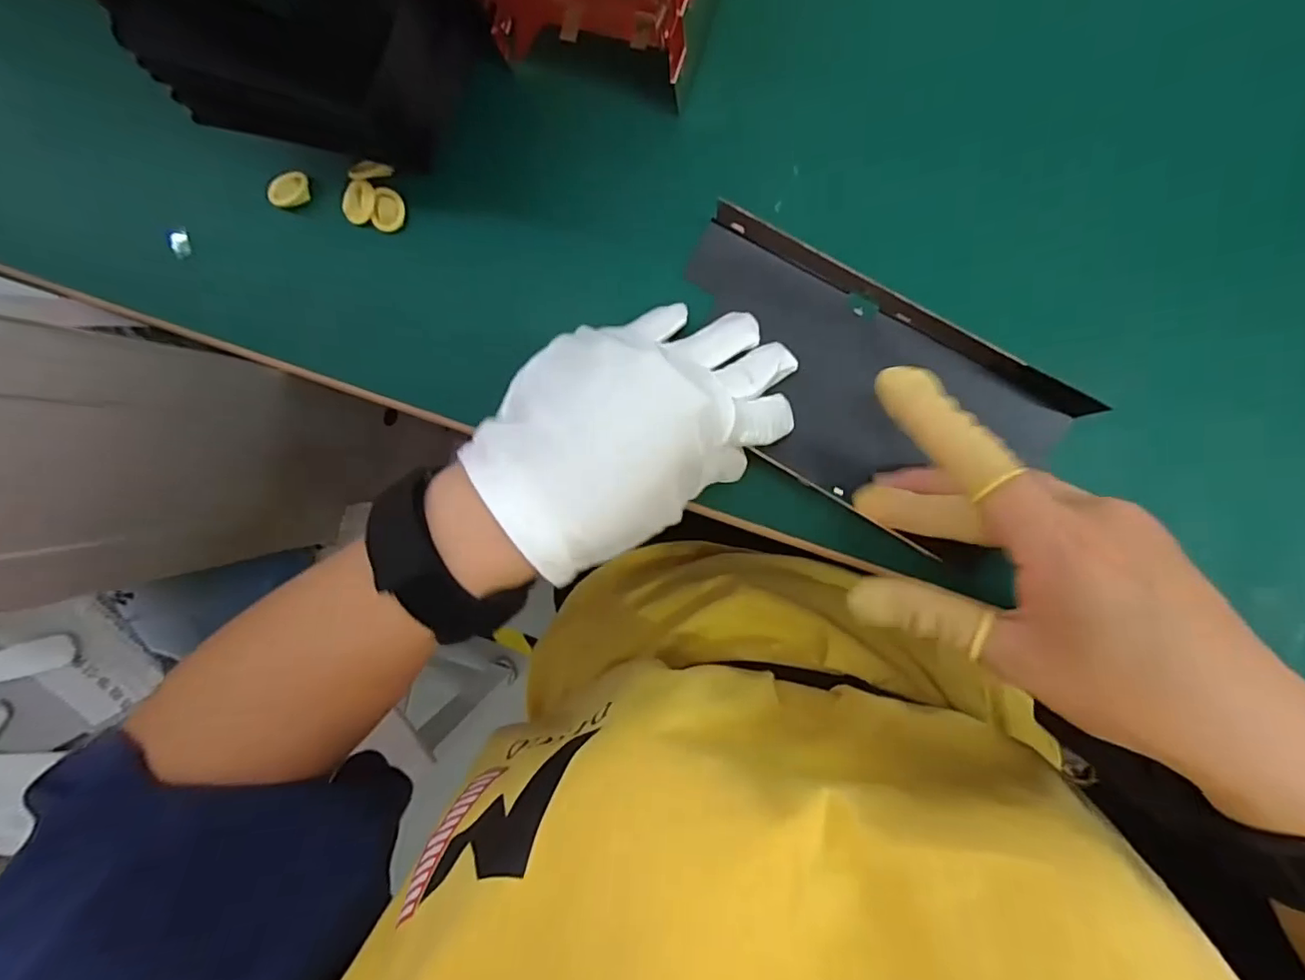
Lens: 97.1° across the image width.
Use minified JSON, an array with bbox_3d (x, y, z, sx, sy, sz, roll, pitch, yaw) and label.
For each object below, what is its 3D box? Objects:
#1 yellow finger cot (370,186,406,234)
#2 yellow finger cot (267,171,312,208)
[{"bbox_3d":[-0.126,-0.134,0.278,0.014,0.007,0.019,17,96,6],"label":"yellow finger cot"},{"bbox_3d":[-0.178,-0.147,0.282,0.018,0.010,0.015,-9,93,8],"label":"yellow finger cot"}]

